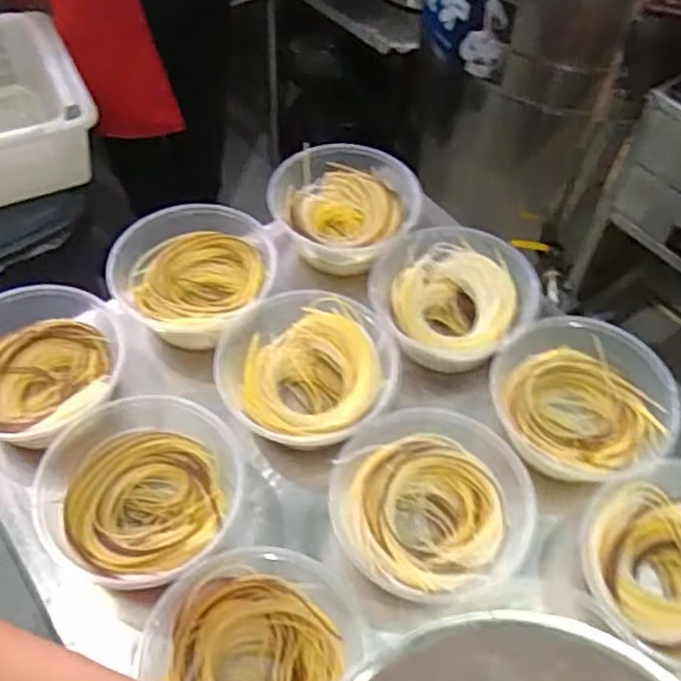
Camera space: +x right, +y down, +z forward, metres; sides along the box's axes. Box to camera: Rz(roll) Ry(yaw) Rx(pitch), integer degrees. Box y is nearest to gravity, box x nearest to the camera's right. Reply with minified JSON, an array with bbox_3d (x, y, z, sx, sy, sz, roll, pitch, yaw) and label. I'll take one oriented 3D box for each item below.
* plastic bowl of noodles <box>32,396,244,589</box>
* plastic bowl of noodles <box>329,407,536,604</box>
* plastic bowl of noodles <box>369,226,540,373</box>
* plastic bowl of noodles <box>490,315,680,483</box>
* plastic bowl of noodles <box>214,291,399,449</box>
[{"bbox_3d":[-0.178,0.132,0.623,0.176,0.064,0.162,1,54,-2],"label":"plastic bowl of noodles"},{"bbox_3d":[0.080,0.148,0.622,0.174,0.071,0.160,1,54,-2],"label":"plastic bowl of noodles"},{"bbox_3d":[0.117,-0.043,0.760,0.172,0.075,0.149,11,54,5],"label":"plastic bowl of noodles"},{"bbox_3d":[0.232,0.064,0.682,0.160,0.075,0.167,1,54,-2],"label":"plastic bowl of noodles"},{"bbox_3d":[-0.034,0.035,0.701,0.172,0.072,0.157,1,54,-2],"label":"plastic bowl of noodles"}]

